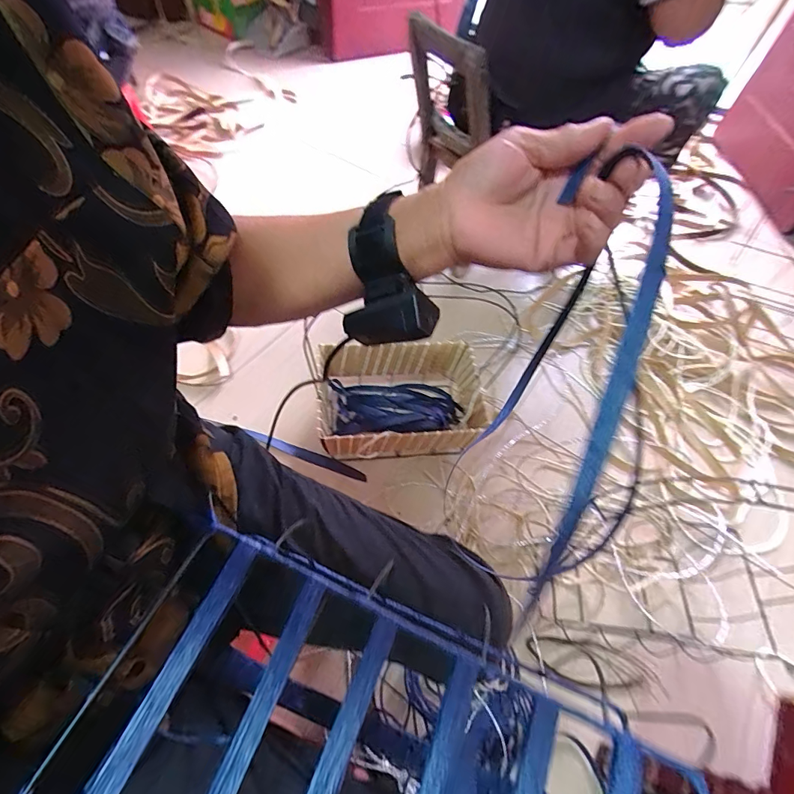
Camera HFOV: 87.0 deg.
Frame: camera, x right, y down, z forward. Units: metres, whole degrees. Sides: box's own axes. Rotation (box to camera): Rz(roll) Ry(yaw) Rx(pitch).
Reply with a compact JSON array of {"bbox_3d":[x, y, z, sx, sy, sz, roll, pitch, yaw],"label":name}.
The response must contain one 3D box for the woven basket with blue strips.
[{"bbox_3d":[0.009,0.009,0.898,0.314,0.138,0.225,-3,58,-7],"label":"woven basket with blue strips"}]

